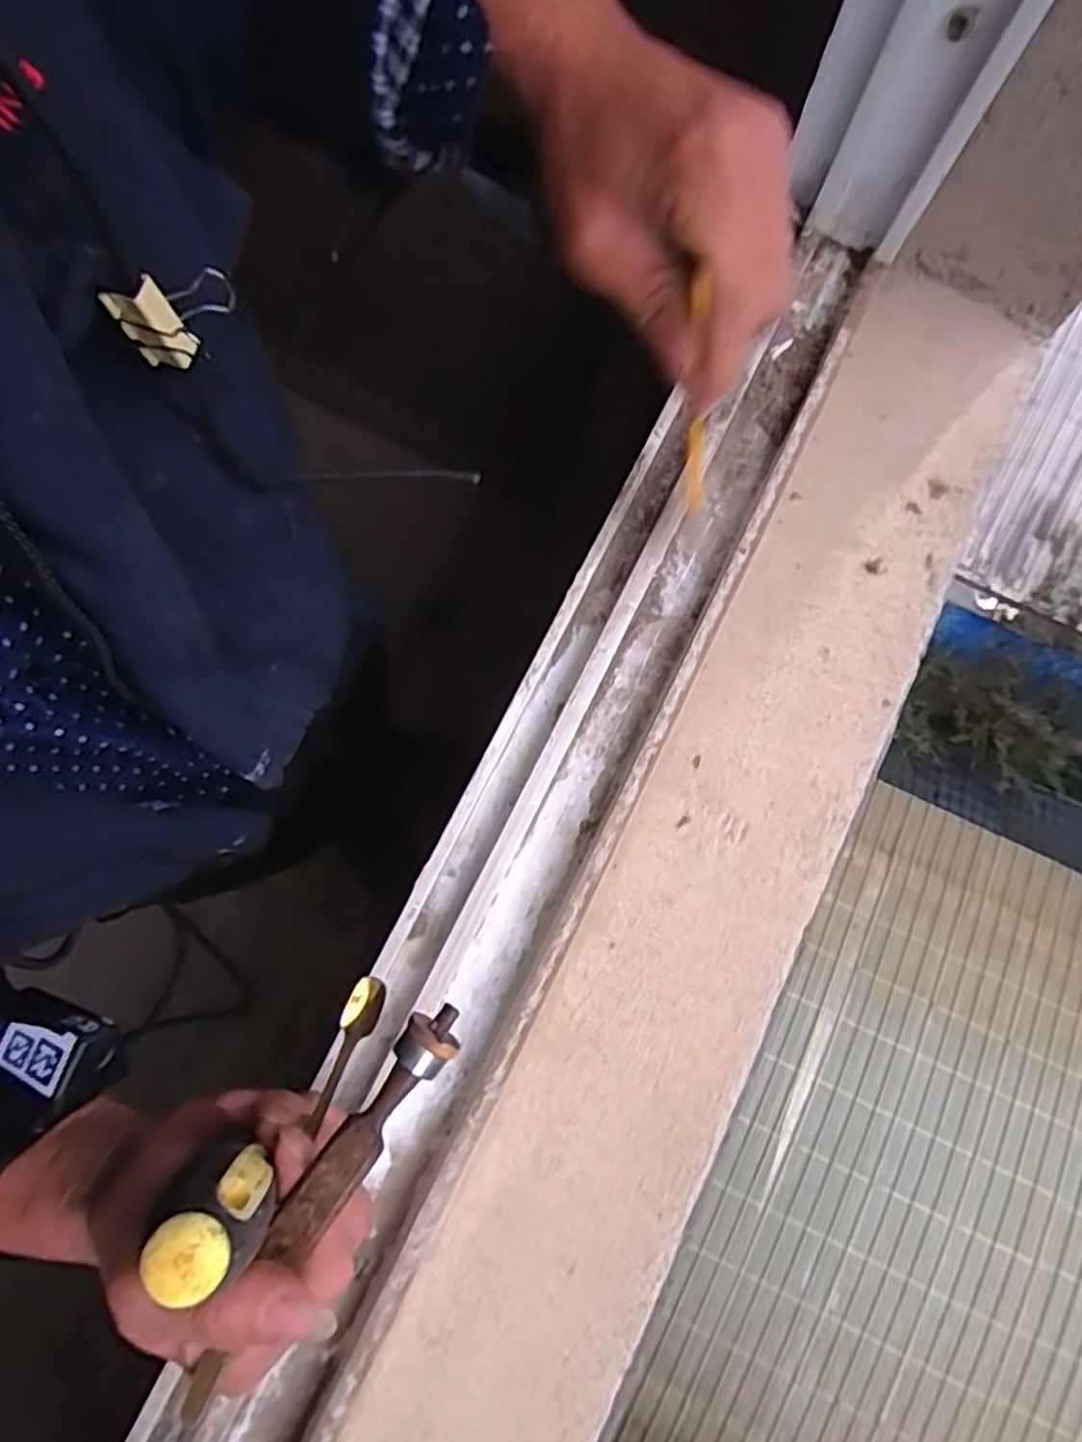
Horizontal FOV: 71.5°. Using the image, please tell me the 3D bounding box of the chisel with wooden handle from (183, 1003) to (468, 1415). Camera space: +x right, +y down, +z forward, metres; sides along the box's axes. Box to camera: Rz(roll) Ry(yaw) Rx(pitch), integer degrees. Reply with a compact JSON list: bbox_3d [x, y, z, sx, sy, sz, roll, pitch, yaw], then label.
[{"bbox_3d":[-0.075,0.162,0.256,0.018,0.013,0.146,35,84,6],"label":"chisel with wooden handle"}]

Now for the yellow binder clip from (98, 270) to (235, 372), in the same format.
[{"bbox_3d":[-0.114,-0.127,0.239,0.037,0.024,0.017,-21,80,-5],"label":"yellow binder clip"}]

